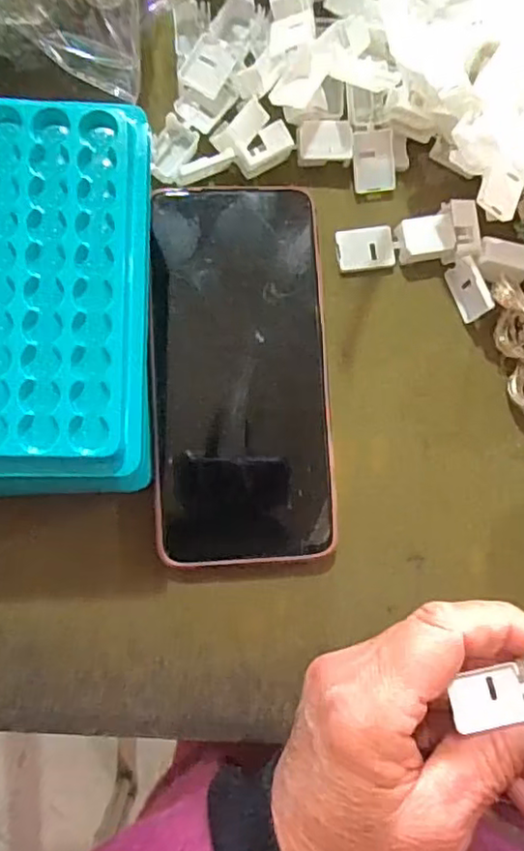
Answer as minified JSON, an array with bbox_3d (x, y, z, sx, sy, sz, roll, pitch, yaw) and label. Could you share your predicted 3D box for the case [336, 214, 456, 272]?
[{"bbox_3d":[0.062,-0.085,0.295,0.053,0.013,0.019,-10,86,-6],"label":"case"}]

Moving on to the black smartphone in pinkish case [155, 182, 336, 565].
[{"bbox_3d":[-0.009,-0.024,0.274,0.076,0.011,0.164,-2,89,-4],"label":"black smartphone in pinkish case"}]

